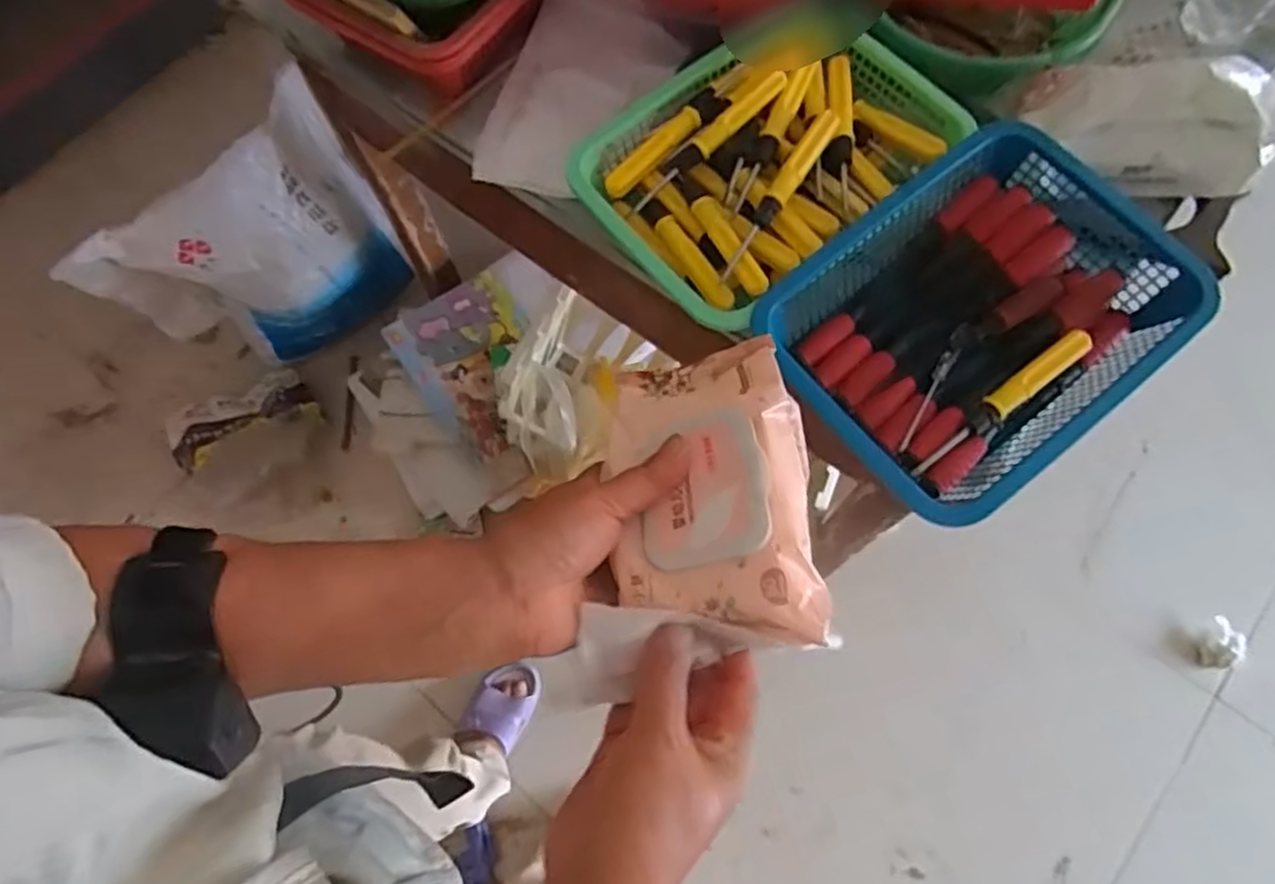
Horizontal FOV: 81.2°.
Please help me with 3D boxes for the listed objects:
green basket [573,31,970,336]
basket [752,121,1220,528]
[{"bbox_3d":[0.107,-0.235,0.630,0.287,0.070,0.203,-40,73,-12],"label":"green basket"},{"bbox_3d":[0.261,-0.094,0.570,0.295,0.070,0.213,-37,72,-11],"label":"basket"}]

